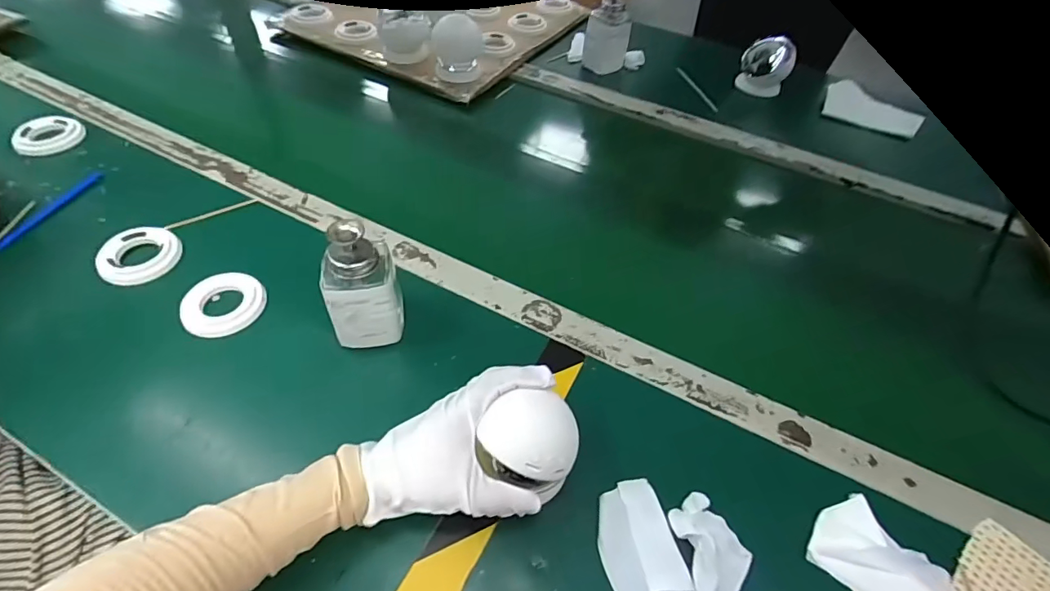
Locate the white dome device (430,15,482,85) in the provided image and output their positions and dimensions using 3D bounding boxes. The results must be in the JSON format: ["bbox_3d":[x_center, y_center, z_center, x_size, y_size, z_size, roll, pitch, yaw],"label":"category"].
[{"bbox_3d":[-0.103,-0.372,0.738,0.070,0.085,0.063,-3,50,-7],"label":"white dome device"}]

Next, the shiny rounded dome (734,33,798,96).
[{"bbox_3d":[0.394,-0.373,0.789,0.077,0.107,0.052,24,53,13],"label":"shiny rounded dome"}]

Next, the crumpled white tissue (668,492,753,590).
[{"bbox_3d":[0.134,0.183,0.344,0.047,0.015,0.077,-5,50,-8],"label":"crumpled white tissue"}]

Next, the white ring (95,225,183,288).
[{"bbox_3d":[-0.402,-0.040,0.504,0.073,0.028,0.073,2,50,-3],"label":"white ring"}]

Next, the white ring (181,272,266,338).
[{"bbox_3d":[-0.289,0.007,0.463,0.070,0.015,0.065,2,50,-3],"label":"white ring"}]

